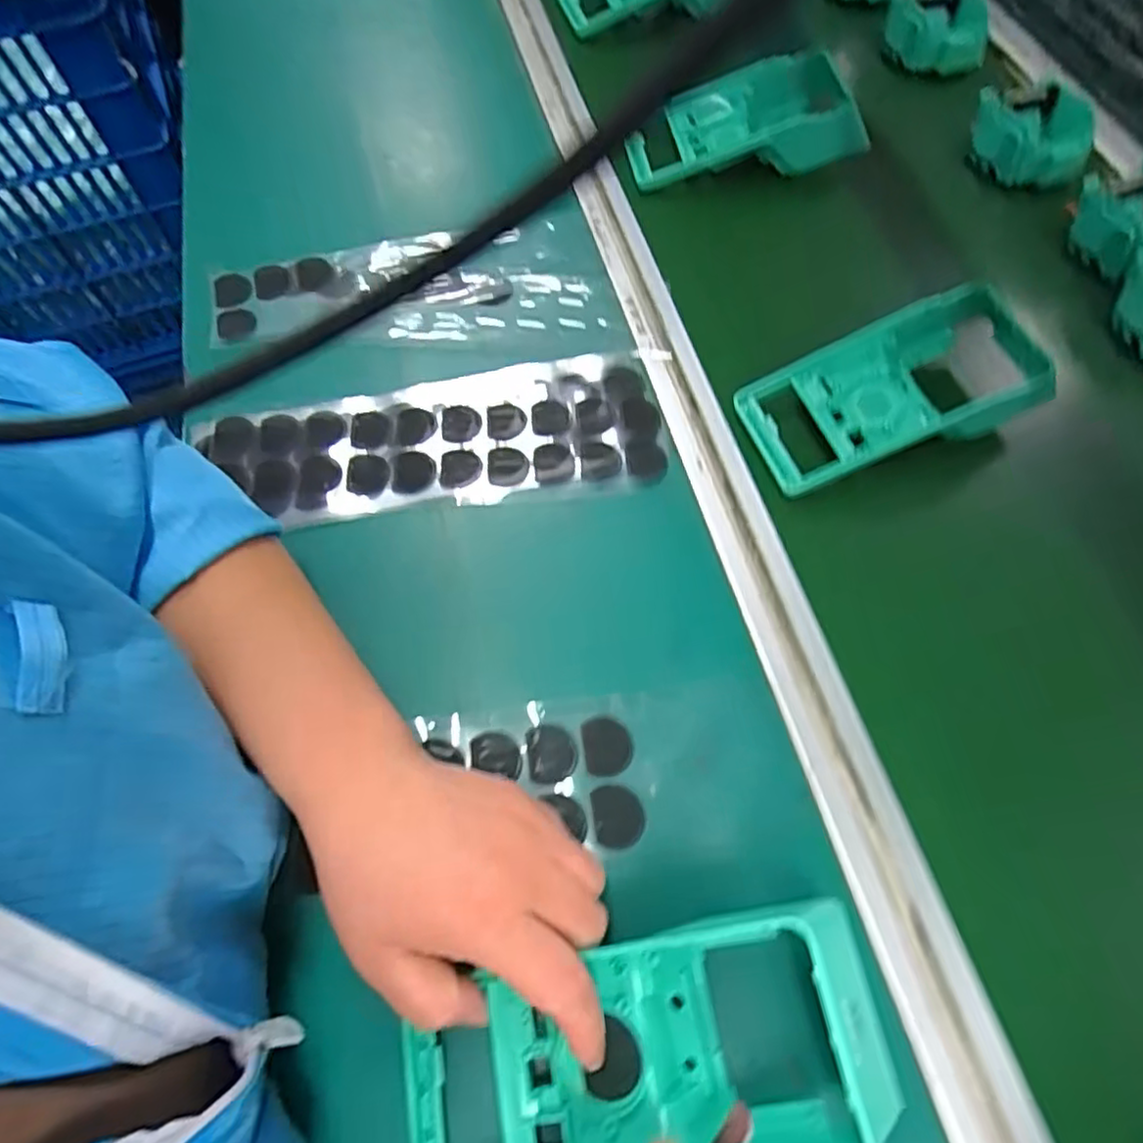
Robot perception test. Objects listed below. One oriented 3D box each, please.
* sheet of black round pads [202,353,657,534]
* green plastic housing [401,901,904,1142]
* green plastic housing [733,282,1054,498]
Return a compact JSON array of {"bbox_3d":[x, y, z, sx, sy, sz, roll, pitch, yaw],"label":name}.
[{"bbox_3d":[-0.085,-0.084,0.417,0.280,0.007,0.101,-7,65,-2],"label":"sheet of black round pads"},{"bbox_3d":[0.028,0.199,0.264,0.189,0.053,0.088,-17,65,3],"label":"green plastic housing"},{"bbox_3d":[0.210,-0.119,0.407,0.190,0.042,0.086,-20,66,-7],"label":"green plastic housing"}]

